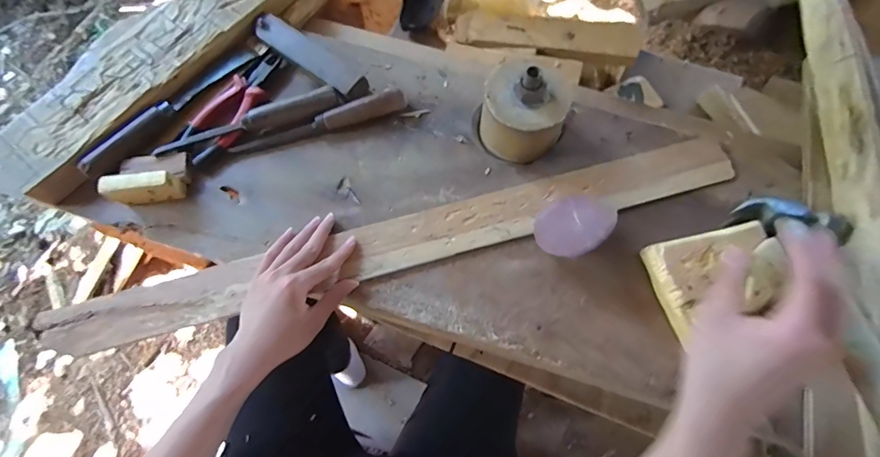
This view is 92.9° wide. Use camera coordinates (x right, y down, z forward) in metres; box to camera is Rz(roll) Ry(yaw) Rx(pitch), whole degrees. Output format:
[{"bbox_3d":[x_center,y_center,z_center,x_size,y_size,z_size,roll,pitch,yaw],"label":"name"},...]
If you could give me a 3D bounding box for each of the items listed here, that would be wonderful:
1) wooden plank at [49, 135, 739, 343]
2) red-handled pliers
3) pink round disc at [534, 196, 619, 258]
[{"bbox_3d":[-0.046,0.015,0.502,0.822,0.009,0.068,-15,72,-3],"label":"wooden plank"},{"bbox_3d":[-0.276,-0.170,0.567,0.072,0.014,0.188,33,74,10],"label":"red-handled pliers"},{"bbox_3d":[0.149,-0.004,0.472,0.080,0.006,0.086,-23,43,24],"label":"pink round disc"}]

